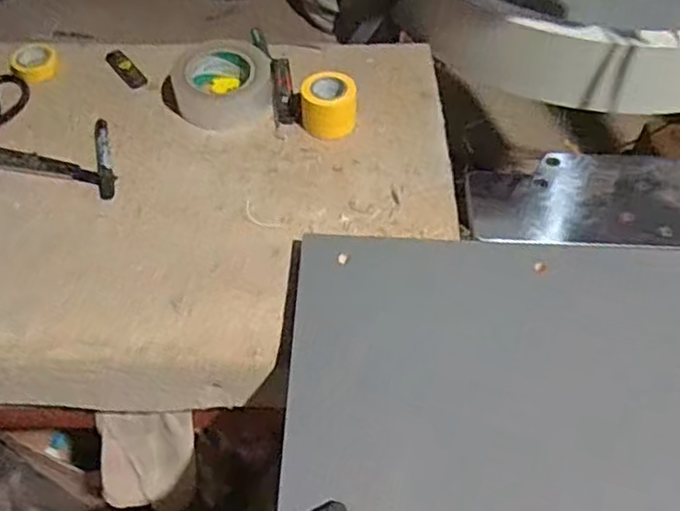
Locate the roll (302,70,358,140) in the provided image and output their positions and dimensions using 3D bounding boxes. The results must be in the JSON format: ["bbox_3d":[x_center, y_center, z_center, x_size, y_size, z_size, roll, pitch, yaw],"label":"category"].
[{"bbox_3d":[-0.013,-0.182,0.814,0.068,0.052,0.065,4,53,0],"label":"roll"}]

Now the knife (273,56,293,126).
[{"bbox_3d":[-0.072,-0.214,0.868,0.023,0.011,0.121,-3,53,-5],"label":"knife"}]

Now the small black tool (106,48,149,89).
[{"bbox_3d":[-0.288,-0.249,0.903,0.027,0.013,0.095,-32,61,-24],"label":"small black tool"}]

